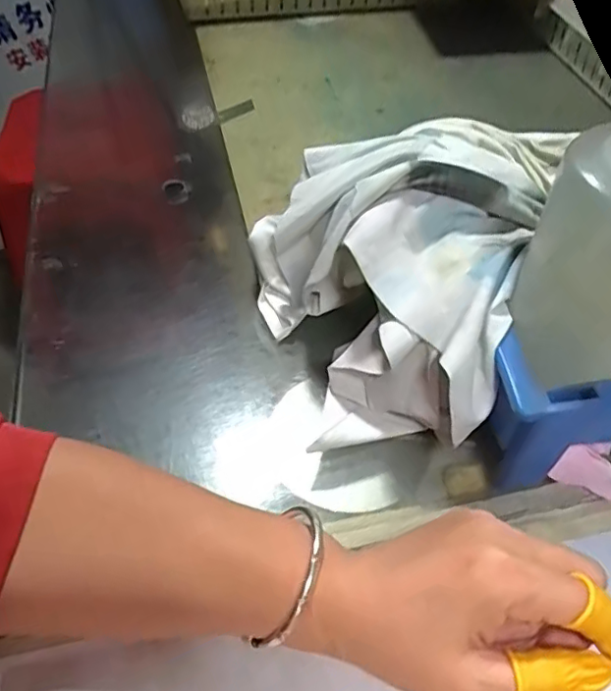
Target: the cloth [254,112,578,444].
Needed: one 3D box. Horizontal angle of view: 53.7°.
[{"bbox_3d":[0.057,-0.034,0.340,0.161,0.120,0.178,-4,51,-6],"label":"cloth"}]

